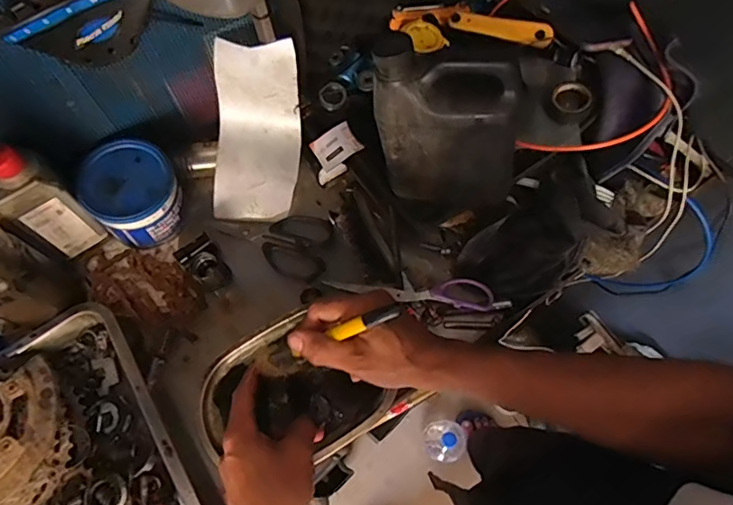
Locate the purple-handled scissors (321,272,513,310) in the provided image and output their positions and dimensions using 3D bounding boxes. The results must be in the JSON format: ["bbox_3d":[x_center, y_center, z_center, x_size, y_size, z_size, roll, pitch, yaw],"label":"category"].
[{"bbox_3d":[0.061,0.044,0.614,0.211,0.025,0.037,6,68,4],"label":"purple-handled scissors"}]

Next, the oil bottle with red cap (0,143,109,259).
[{"bbox_3d":[-0.352,-0.049,0.566,0.046,0.166,0.066,41,74,16],"label":"oil bottle with red cap"}]

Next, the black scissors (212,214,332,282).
[{"bbox_3d":[-0.120,-0.014,0.660,0.147,0.015,0.082,9,68,5],"label":"black scissors"}]

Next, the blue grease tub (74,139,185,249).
[{"bbox_3d":[-0.273,-0.069,0.620,0.099,0.080,0.100,0,68,1],"label":"blue grease tub"}]

